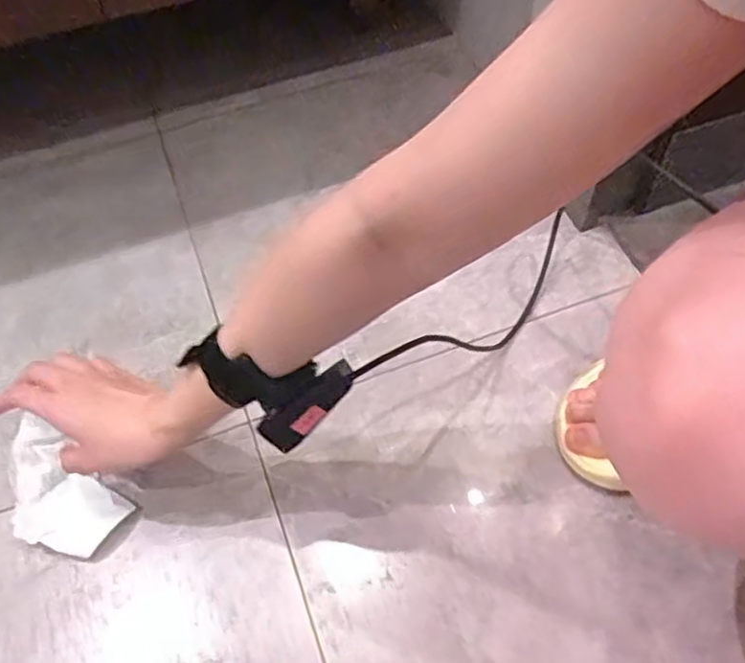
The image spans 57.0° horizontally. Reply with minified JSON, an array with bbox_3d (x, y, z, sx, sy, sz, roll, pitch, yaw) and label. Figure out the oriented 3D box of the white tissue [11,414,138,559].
[{"bbox_3d":[-0.255,0.127,0.543,0.118,0.023,0.068,33,65,23],"label":"white tissue"}]

